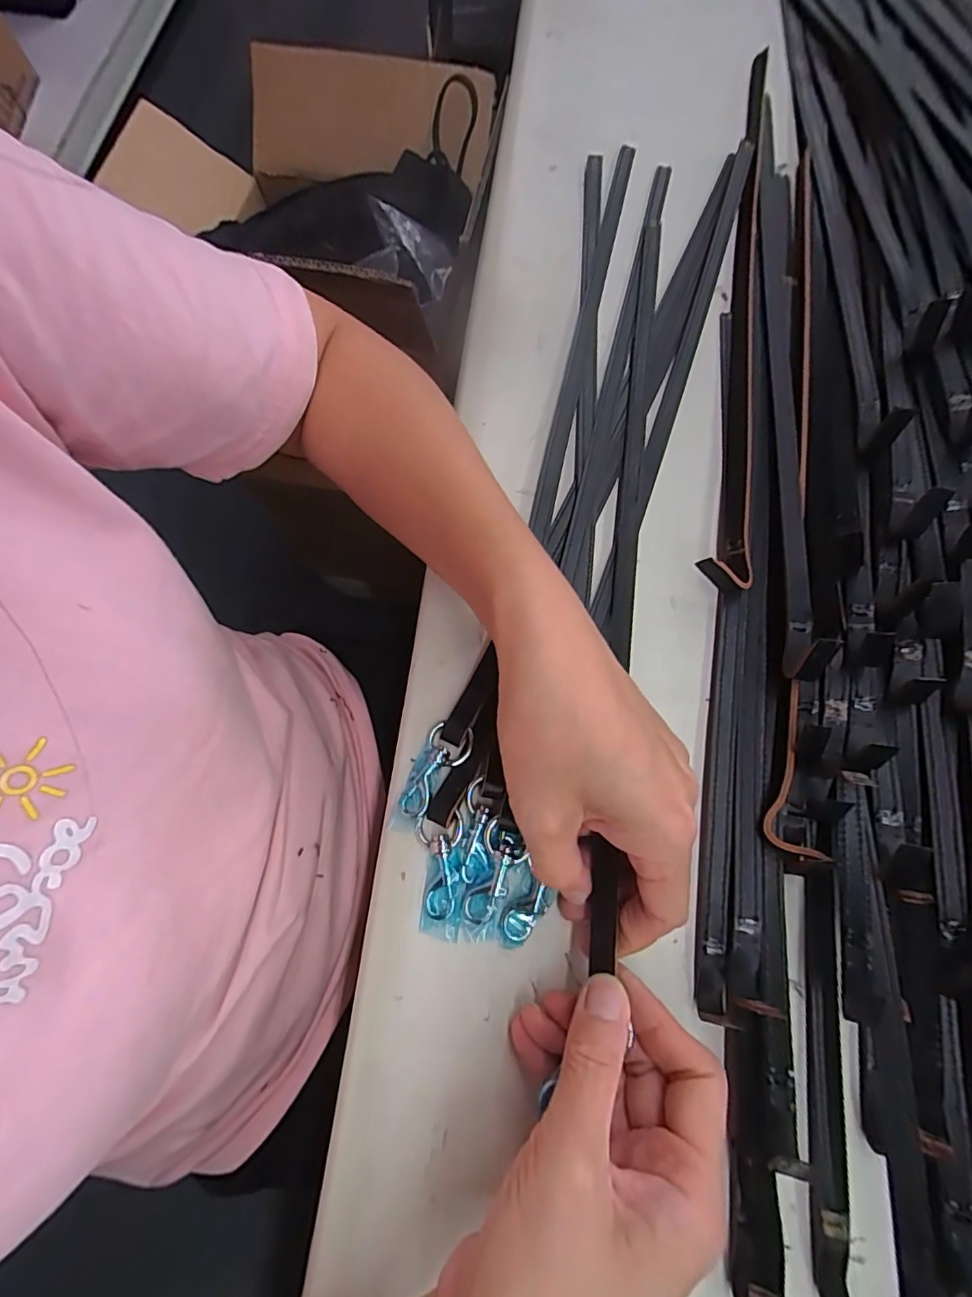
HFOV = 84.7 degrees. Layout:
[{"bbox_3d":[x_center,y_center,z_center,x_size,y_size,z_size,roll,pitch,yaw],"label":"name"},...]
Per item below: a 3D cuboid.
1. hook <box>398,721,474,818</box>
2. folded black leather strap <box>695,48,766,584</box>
[{"bbox_3d":[-0.024,0.059,0.259,0.021,0.006,0.048,22,74,7],"label":"hook"},{"bbox_3d":[0.169,-0.227,0.337,0.030,0.024,0.422,12,73,4],"label":"folded black leather strap"}]

